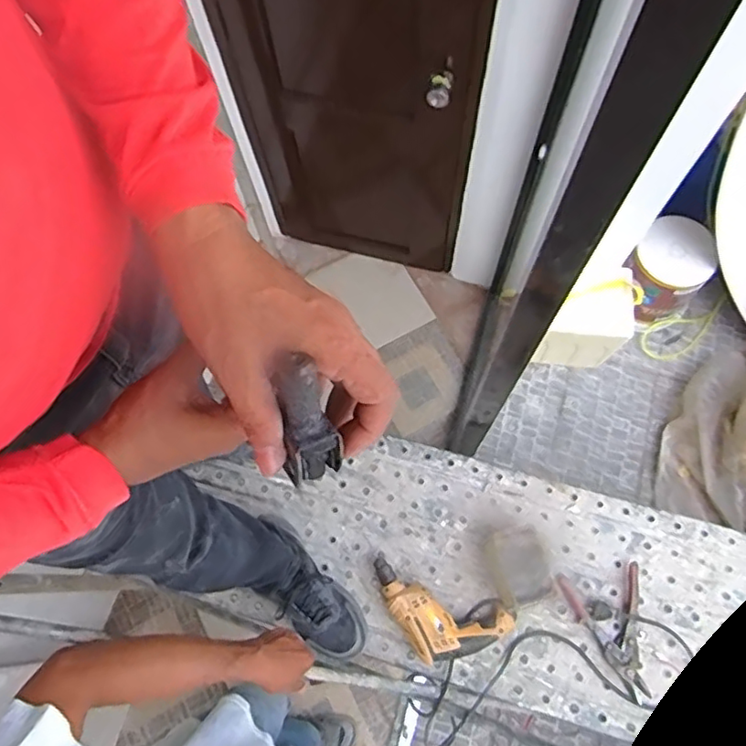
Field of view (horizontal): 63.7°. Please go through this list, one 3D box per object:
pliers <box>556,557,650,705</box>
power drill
[{"bbox_3d":[0.440,0.476,1.102,0.153,0.020,0.219,-7,72,-2],"label":"pliers"},{"bbox_3d":[0.112,0.451,1.104,0.270,0.066,0.141,24,74,8],"label":"power drill"}]

